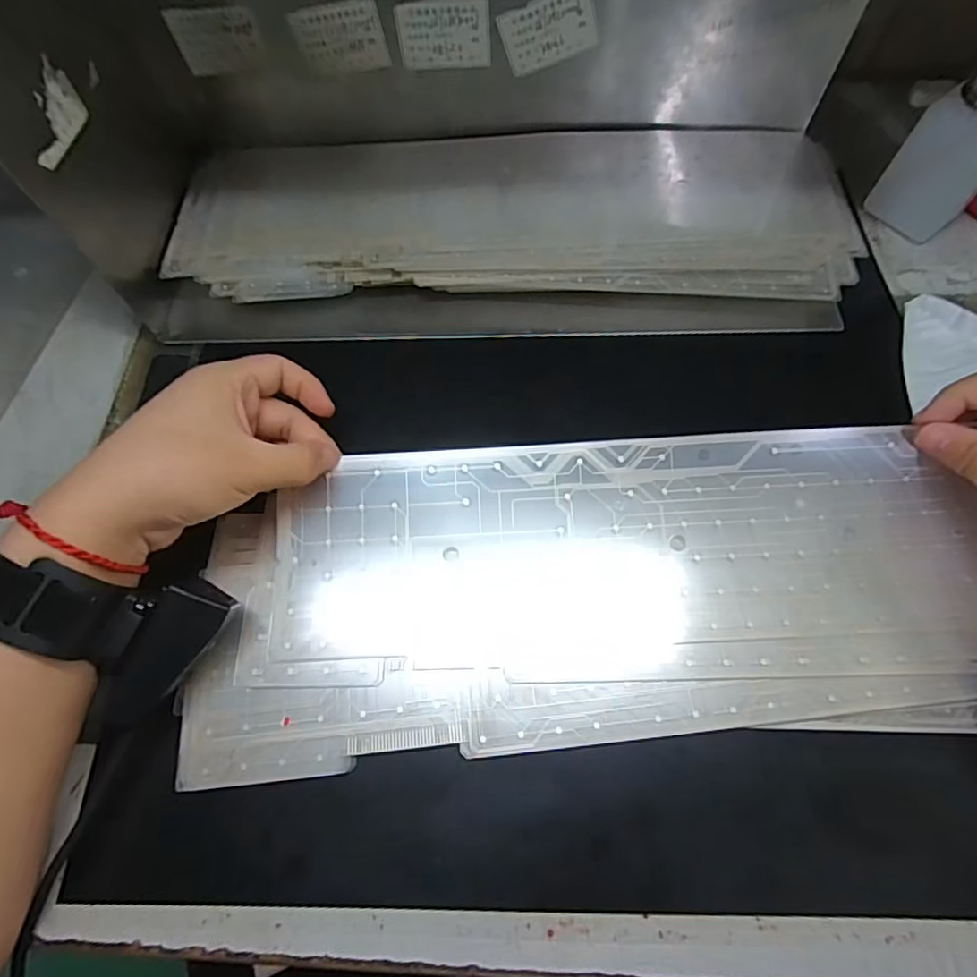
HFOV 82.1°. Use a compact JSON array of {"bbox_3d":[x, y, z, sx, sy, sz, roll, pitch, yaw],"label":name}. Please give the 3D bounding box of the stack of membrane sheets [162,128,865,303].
[{"bbox_3d":[0.013,-0.197,0.405,0.471,0.036,0.154,2,70,2],"label":"stack of membrane sheets"}]

